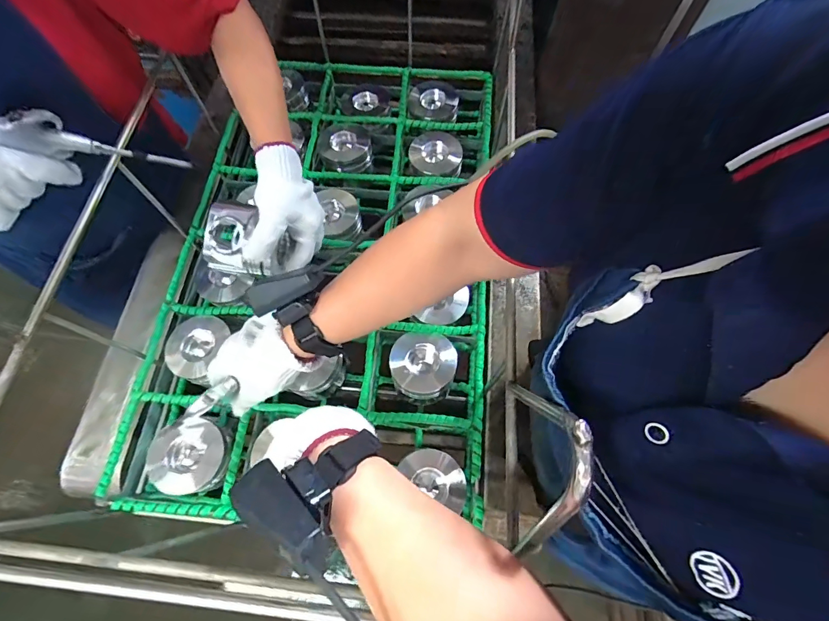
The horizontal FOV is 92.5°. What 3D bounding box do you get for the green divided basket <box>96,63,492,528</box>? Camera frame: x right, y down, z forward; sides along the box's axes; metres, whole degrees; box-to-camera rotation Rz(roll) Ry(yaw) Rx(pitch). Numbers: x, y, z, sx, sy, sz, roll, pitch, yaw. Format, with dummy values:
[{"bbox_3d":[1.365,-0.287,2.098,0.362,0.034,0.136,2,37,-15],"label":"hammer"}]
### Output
[{"bbox_3d":[-0.143,-0.101,0.676,0.512,0.144,0.809,5,67,2],"label":"green divided basket"}]

